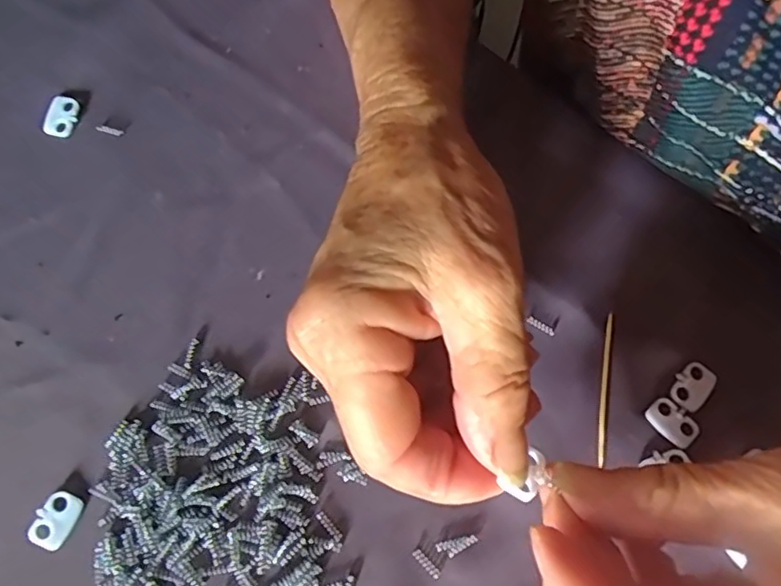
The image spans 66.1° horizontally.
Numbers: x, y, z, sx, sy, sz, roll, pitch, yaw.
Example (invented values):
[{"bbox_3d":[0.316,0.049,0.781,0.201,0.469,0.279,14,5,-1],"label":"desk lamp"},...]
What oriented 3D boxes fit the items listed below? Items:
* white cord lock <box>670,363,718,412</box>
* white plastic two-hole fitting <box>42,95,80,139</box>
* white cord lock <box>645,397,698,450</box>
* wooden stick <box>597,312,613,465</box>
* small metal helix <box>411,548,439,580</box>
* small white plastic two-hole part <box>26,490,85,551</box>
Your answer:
[{"bbox_3d":[0.115,0.035,0.228,0.013,0.004,0.018,38,74,14],"label":"white cord lock"},{"bbox_3d":[-0.147,-0.079,0.267,0.011,0.007,0.018,17,71,7],"label":"white plastic two-hole fitting"},{"bbox_3d":[0.106,0.048,0.223,0.013,0.004,0.018,-40,74,-13],"label":"white cord lock"},{"bbox_3d":[0.082,0.035,0.229,0.004,0.004,0.056,9,70,4],"label":"wooden stick"},{"bbox_3d":[0.012,0.094,0.208,0.004,0.004,0.012,-43,74,-14],"label":"small metal helix"},{"bbox_3d":[-0.119,0.080,0.212,0.013,0.004,0.019,22,71,9],"label":"small white plastic two-hole part"}]

